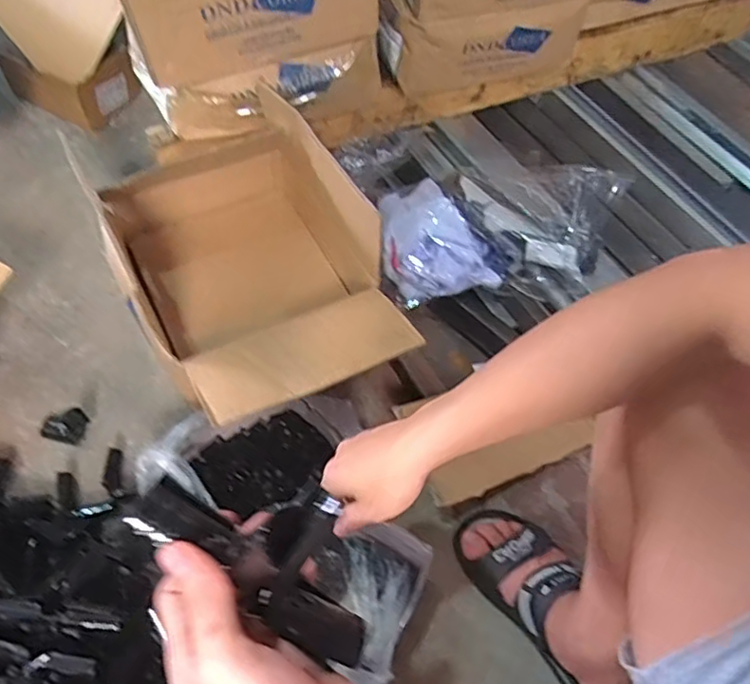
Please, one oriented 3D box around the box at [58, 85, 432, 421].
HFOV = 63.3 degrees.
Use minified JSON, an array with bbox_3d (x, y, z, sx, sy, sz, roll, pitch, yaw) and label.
[{"bbox_3d":[-0.165,-0.110,0.807,0.271,0.239,0.451,-23,62,-18],"label":"box"}]

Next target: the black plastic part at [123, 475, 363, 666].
[{"bbox_3d":[-0.060,0.116,0.301,0.131,0.016,0.028,38,61,-3],"label":"black plastic part"}]

